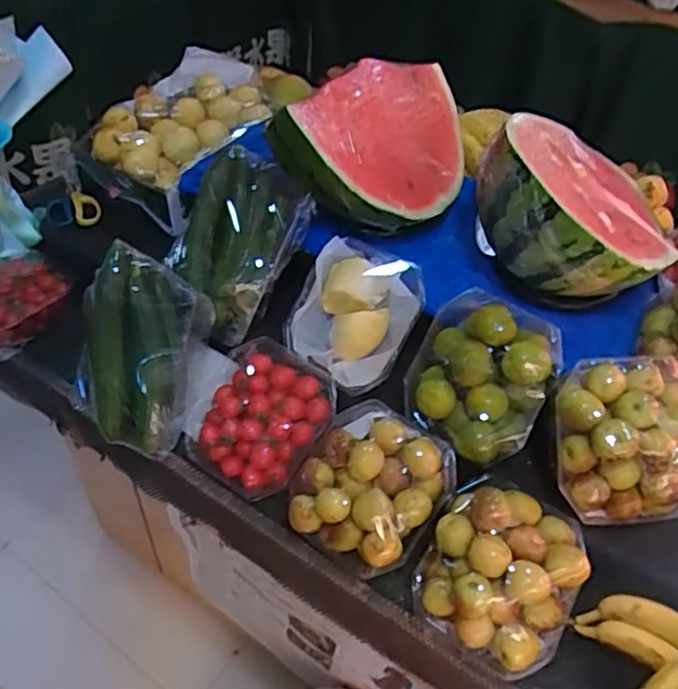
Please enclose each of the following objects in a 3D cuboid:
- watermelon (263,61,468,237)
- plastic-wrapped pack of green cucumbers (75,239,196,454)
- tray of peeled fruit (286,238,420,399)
[{"bbox_3d":[0.064,-0.230,0.740,0.261,0.134,0.143,-33,58,-30],"label":"watermelon"},{"bbox_3d":[-0.236,0.002,0.725,0.161,0.224,0.051,24,21,23],"label":"plastic-wrapped pack of green cucumbers"},{"bbox_3d":[0.019,-0.033,0.722,0.131,0.050,0.153,29,89,15],"label":"tray of peeled fruit"}]

